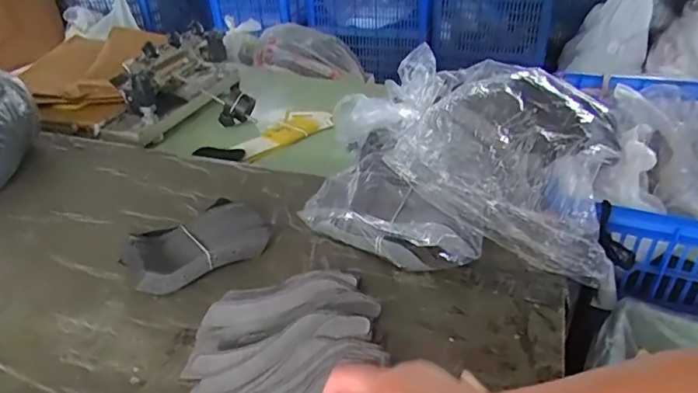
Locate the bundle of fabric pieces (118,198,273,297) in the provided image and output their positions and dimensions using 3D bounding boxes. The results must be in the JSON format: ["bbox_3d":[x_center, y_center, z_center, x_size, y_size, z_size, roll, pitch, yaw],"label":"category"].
[{"bbox_3d":[-0.190,0.061,0.663,0.173,0.040,0.097,-22,39,-27],"label":"bundle of fabric pieces"}]

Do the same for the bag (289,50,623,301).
[{"bbox_3d":[0.166,-0.074,0.752,0.397,0.136,0.439,12,36,20],"label":"bag"}]

